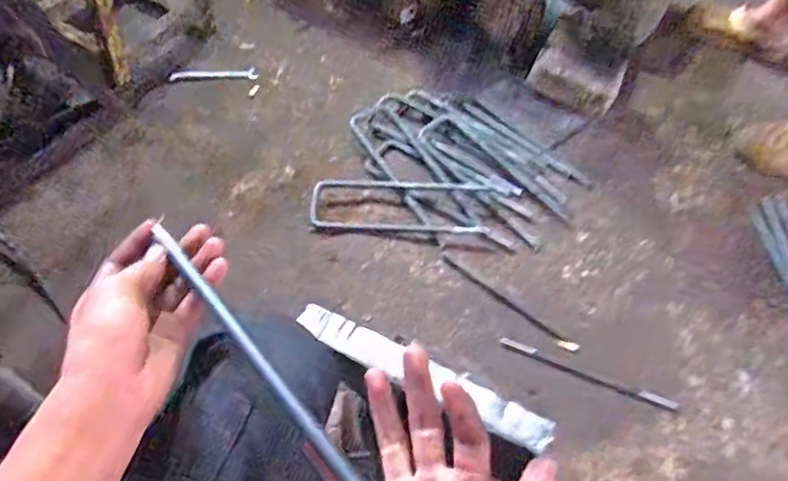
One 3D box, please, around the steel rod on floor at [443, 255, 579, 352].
[{"bbox_3d":[0.214,0.117,1.083,0.295,0.013,0.018,34,64,17],"label":"steel rod on floor"}]

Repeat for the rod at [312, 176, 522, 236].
[{"bbox_3d":[0.049,-0.074,1.182,0.426,0.011,0.138,-1,59,-2],"label":"rod"}]

